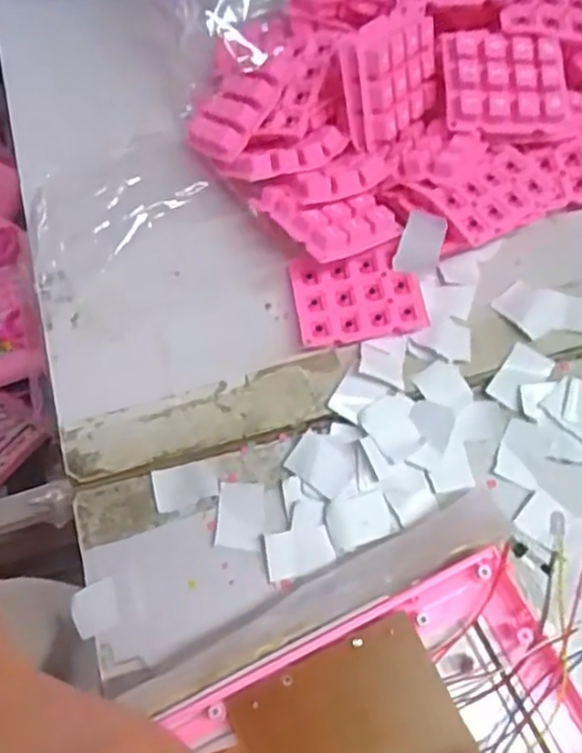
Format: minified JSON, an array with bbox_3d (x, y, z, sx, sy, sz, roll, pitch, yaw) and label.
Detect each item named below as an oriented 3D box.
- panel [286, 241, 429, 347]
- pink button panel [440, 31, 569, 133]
[{"bbox_3d":[0.032,-0.038,0.339,0.059,0.013,0.045,-6,69,0],"label":"panel"},{"bbox_3d":[0.102,-0.141,0.336,0.058,0.015,0.046,-1,69,2],"label":"pink button panel"}]

